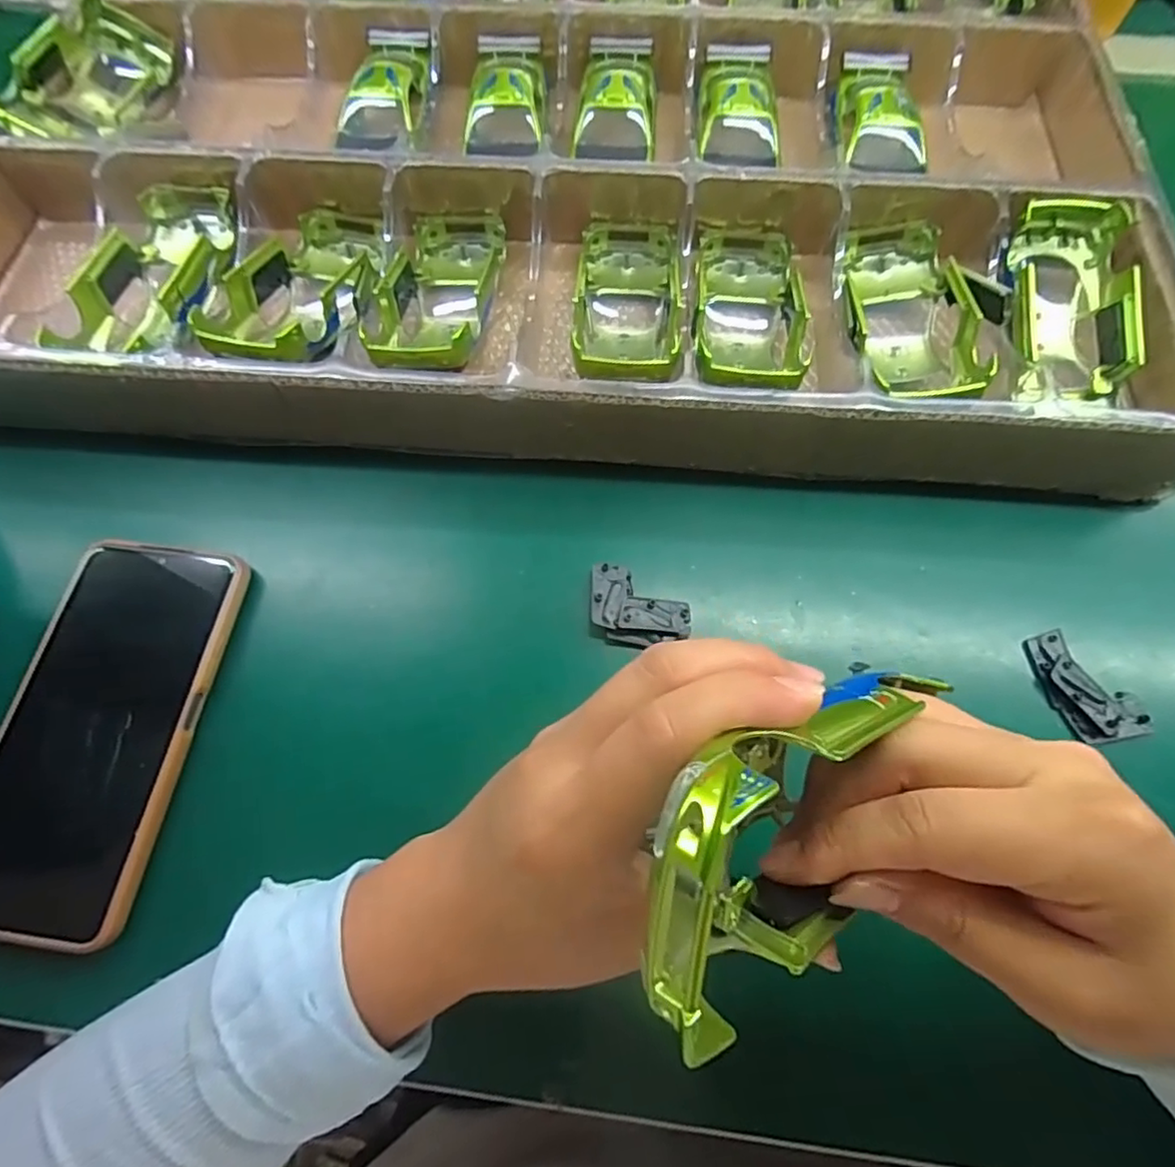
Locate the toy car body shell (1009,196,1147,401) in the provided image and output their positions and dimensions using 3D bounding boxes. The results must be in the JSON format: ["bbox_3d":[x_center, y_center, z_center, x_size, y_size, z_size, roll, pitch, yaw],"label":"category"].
[{"bbox_3d":[0.252,-0.150,0.322,0.058,0.043,0.109,-2,86,0],"label":"toy car body shell"}]

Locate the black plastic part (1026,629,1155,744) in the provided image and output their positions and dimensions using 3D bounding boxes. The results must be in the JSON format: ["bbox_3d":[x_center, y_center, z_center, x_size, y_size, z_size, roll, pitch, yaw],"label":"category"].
[{"bbox_3d":[0.219,0.046,0.270,0.030,0.008,0.053,-28,70,-10],"label":"black plastic part"}]

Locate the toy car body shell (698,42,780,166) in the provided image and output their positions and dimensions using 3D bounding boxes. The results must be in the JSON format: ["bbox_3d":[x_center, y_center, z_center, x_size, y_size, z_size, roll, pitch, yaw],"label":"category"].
[{"bbox_3d":[0.095,-0.296,0.380,0.048,0.029,0.094,5,69,3],"label":"toy car body shell"}]

